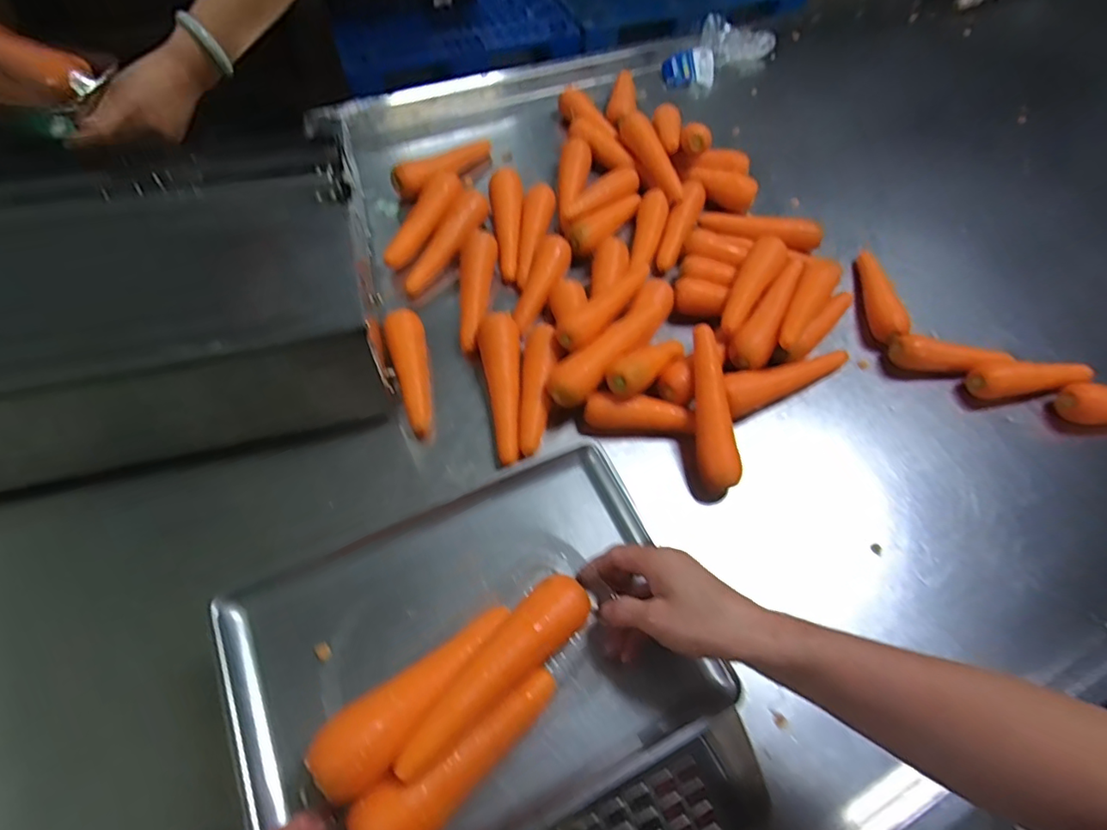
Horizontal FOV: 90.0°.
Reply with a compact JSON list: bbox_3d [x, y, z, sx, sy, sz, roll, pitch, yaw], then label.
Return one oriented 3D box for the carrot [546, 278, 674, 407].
[{"bbox_3d":[0.079,-0.091,0.656,0.058,0.043,0.226,40,65,17],"label":"carrot"}]

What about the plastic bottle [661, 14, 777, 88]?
[{"bbox_3d":[0.310,-0.671,1.020,0.242,0.070,0.080,-28,66,-18],"label":"plastic bottle"}]

